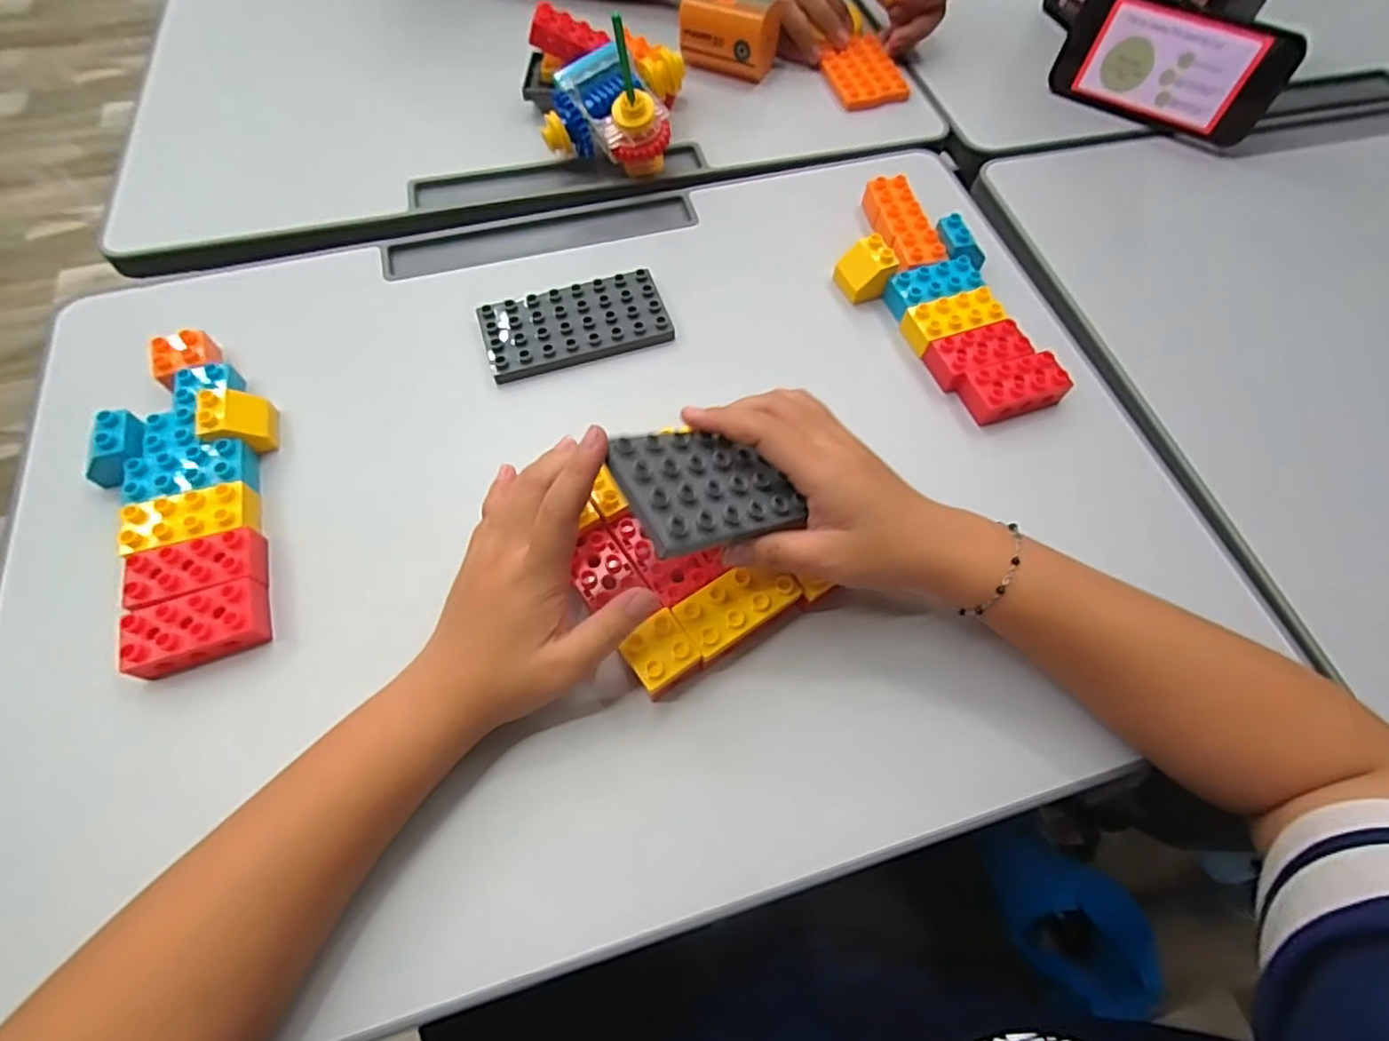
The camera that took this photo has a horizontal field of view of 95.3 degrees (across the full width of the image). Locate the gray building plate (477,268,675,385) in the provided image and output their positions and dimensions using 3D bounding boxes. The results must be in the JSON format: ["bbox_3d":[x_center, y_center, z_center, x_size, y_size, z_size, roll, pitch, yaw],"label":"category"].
[{"bbox_3d":[-0.083,-0.138,0.448,0.126,0.018,0.064,-18,65,-10],"label":"gray building plate"}]

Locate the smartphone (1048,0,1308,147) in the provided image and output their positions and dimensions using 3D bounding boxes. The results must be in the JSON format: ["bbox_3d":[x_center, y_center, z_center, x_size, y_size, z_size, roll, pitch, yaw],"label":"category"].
[{"bbox_3d":[0.408,-0.393,0.548,0.172,0.079,0.017,28,56,12],"label":"smartphone"}]

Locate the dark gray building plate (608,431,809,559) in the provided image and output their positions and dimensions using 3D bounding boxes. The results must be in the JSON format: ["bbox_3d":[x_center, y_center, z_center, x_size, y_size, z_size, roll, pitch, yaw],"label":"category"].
[{"bbox_3d":[0.007,-0.017,0.297,0.086,0.009,0.061,-11,61,-39],"label":"dark gray building plate"}]

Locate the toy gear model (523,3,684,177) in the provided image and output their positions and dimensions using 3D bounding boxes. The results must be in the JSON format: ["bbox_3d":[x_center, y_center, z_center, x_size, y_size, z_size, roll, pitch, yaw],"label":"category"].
[{"bbox_3d":[-0.074,-0.357,0.511,0.121,0.109,0.133,-8,63,-6],"label":"toy gear model"}]

